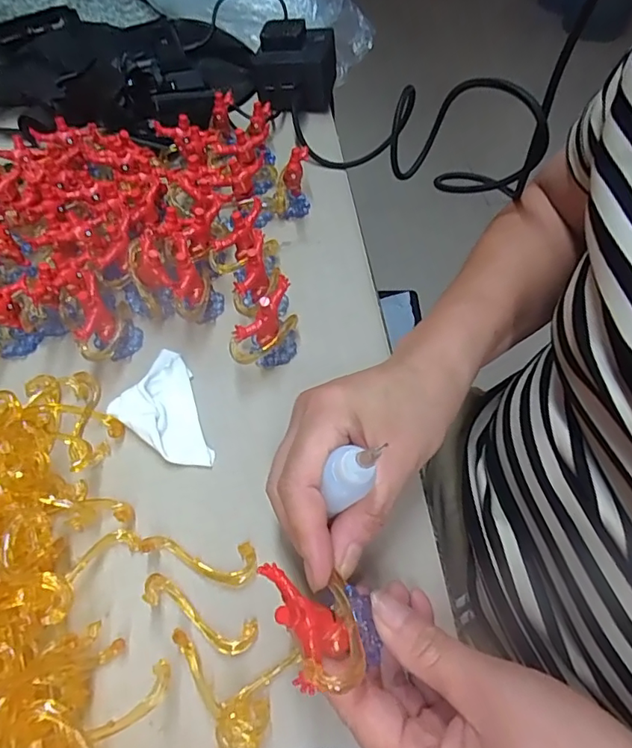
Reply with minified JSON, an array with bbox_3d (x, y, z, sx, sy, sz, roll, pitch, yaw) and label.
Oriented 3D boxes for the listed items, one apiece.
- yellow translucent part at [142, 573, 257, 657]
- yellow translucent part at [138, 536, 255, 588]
[{"bbox_3d":[-0.058,0.117,0.242,0.058,0.019,0.018,19,59,11],"label":"yellow translucent part"},{"bbox_3d":[-0.062,0.096,0.258,0.061,0.016,0.022,2,57,1],"label":"yellow translucent part"}]

